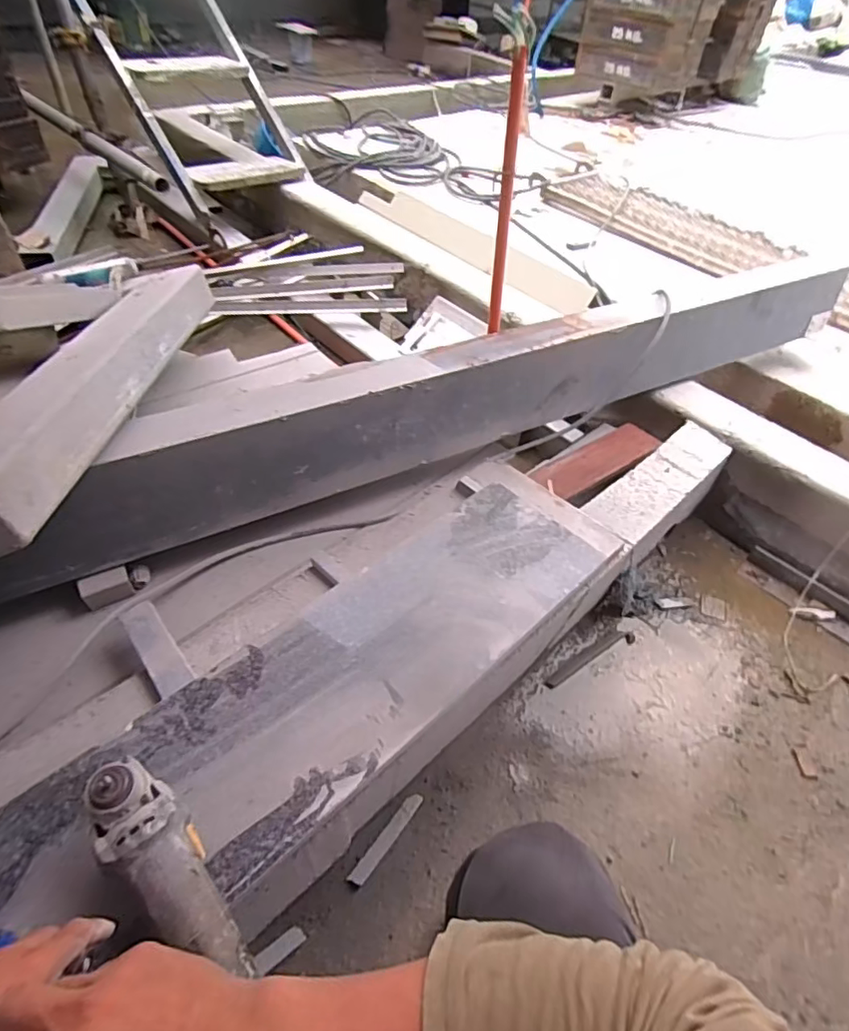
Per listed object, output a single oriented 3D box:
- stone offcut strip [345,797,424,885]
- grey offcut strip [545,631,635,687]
[{"bbox_3d":[-0.053,0.459,0.777,0.021,0.008,0.141,33,53,22],"label":"stone offcut strip"},{"bbox_3d":[0.303,0.261,0.998,0.206,0.008,0.032,-22,54,-24],"label":"grey offcut strip"}]

